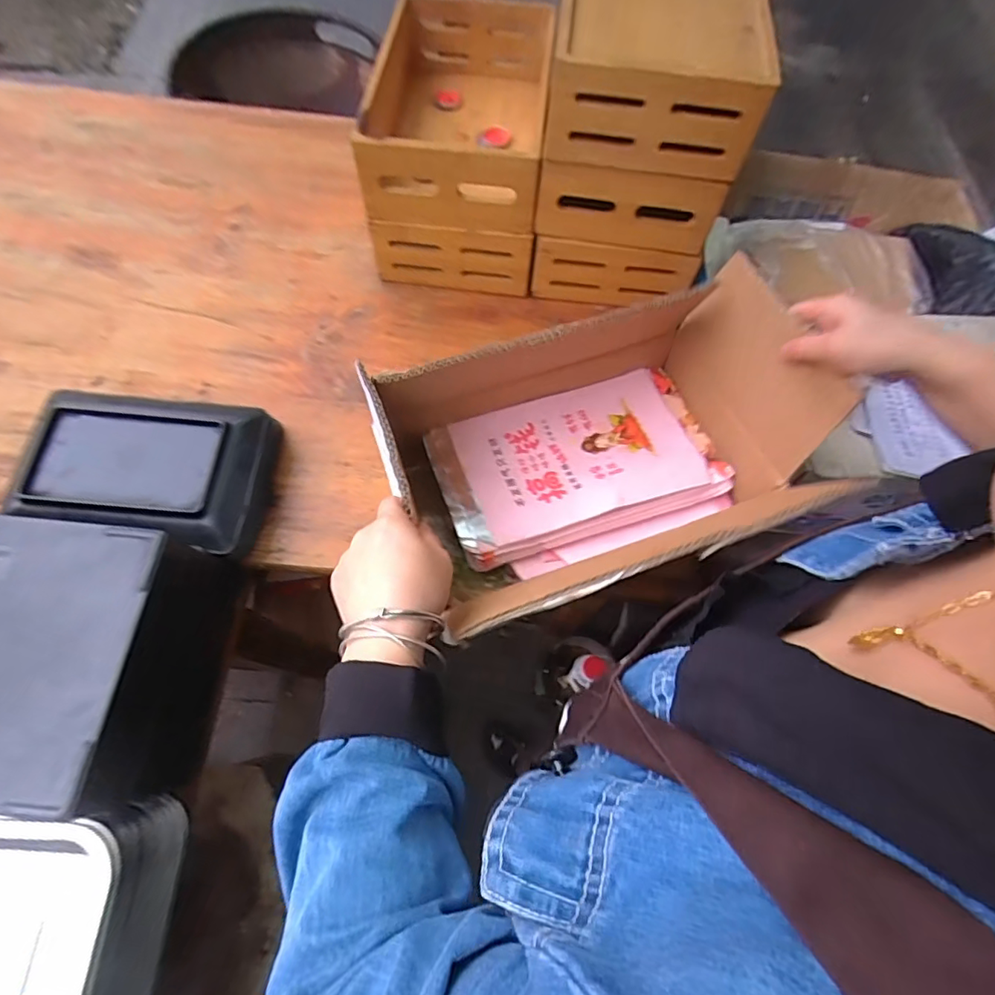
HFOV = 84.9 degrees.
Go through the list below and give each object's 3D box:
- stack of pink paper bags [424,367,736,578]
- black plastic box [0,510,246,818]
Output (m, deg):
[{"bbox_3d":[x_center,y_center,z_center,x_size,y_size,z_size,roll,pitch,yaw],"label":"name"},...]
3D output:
[{"bbox_3d":[0.081,-0.034,0.573,0.282,0.046,0.173,-16,62,-13],"label":"stack of pink paper bags"},{"bbox_3d":[-0.437,0.144,0.480,0.303,0.164,0.226,2,60,-3],"label":"black plastic box"}]

